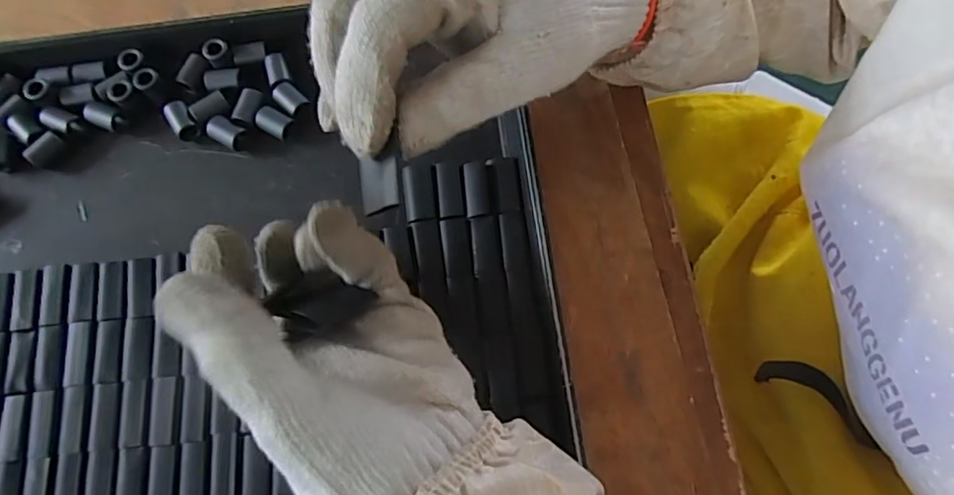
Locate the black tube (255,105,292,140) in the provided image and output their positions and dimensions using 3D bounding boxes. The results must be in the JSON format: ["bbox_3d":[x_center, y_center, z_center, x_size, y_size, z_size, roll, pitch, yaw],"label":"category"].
[{"bbox_3d":[-0.116,-0.071,0.321,0.021,0.011,0.013,27,75,10],"label":"black tube"}]

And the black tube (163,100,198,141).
[{"bbox_3d":[-0.171,-0.074,0.325,0.013,0.014,0.022,-32,74,-8],"label":"black tube"}]

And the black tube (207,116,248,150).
[{"bbox_3d":[-0.143,-0.065,0.321,0.021,0.013,0.014,27,75,10],"label":"black tube"}]

